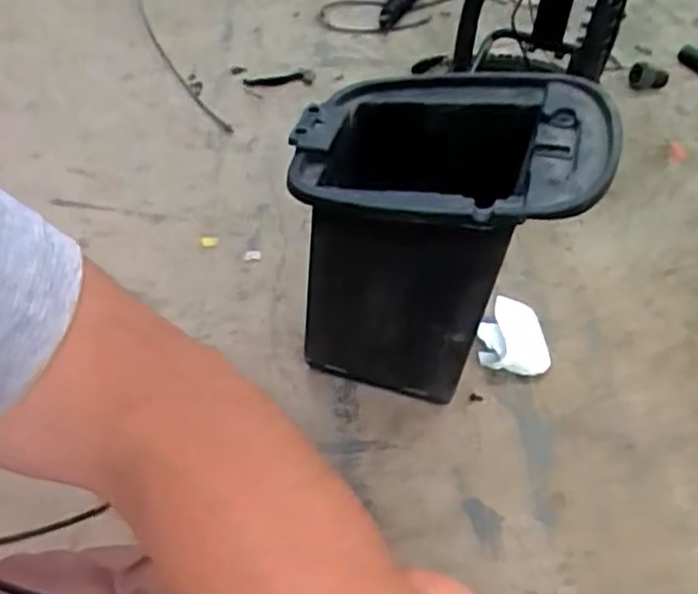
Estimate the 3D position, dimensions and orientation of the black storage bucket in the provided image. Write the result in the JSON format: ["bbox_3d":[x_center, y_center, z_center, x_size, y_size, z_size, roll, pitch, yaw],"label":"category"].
[{"bbox_3d":[0.092,-0.061,0.818,0.293,0.320,0.244,12,46,8],"label":"black storage bucket"}]

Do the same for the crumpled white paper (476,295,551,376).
[{"bbox_3d":[0.214,0.049,0.957,0.091,0.032,0.112,10,46,6],"label":"crumpled white paper"}]

